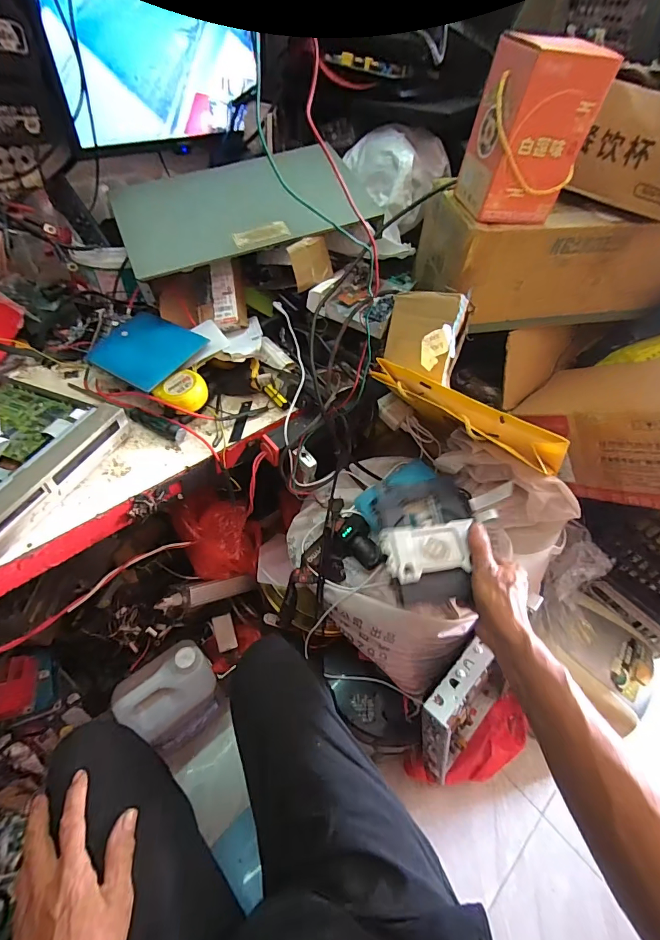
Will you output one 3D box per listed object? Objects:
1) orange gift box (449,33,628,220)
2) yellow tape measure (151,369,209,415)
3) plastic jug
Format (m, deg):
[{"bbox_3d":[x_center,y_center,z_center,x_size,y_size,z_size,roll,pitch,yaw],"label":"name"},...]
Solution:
[{"bbox_3d":[0.272,-0.463,0.557,0.118,0.182,0.111,-5,50,-10],"label":"orange gift box"},{"bbox_3d":[-0.222,-0.118,0.611,0.059,0.034,0.062,27,52,17],"label":"yellow tape measure"},{"bbox_3d":[-0.318,0.485,0.841,0.163,0.294,0.171,37,55,24],"label":"plastic jug"}]

